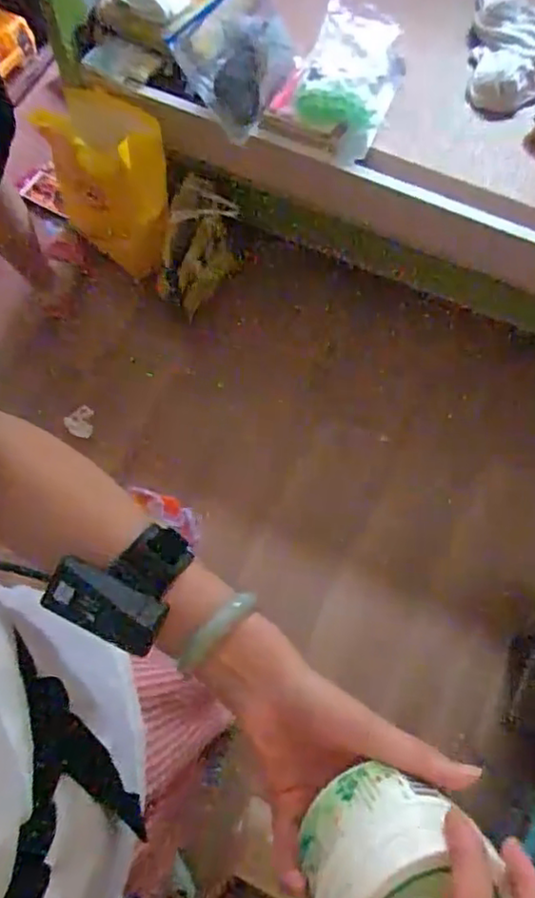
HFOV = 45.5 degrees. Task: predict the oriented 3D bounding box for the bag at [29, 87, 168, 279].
[{"bbox_3d":[-0.374,-0.647,1.554,0.221,0.350,0.336,-39,75,-12],"label":"bag"}]

